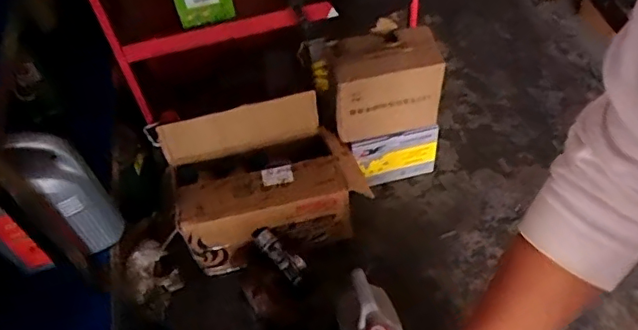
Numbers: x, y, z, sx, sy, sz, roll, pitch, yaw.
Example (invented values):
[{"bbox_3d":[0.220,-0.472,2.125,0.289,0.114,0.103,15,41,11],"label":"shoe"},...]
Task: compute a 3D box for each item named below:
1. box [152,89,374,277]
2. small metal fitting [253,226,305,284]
[{"bbox_3d":[-0.136,0.047,1.488,0.481,0.308,0.295,-16,53,-8],"label":"box"},{"bbox_3d":[-0.098,0.225,1.420,0.071,0.058,0.167,-40,76,-23],"label":"small metal fitting"}]

